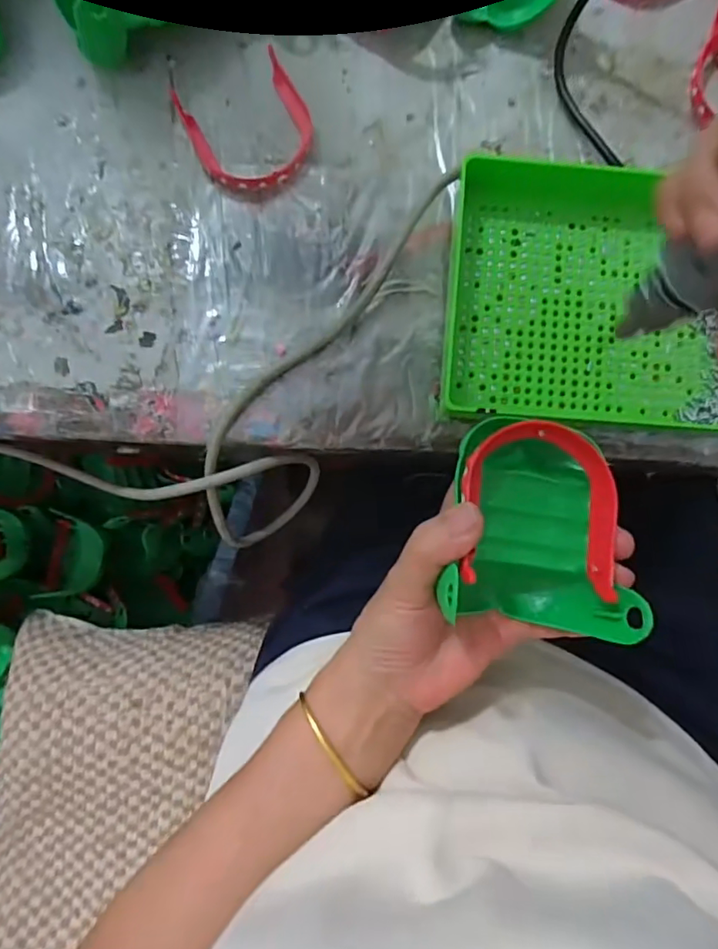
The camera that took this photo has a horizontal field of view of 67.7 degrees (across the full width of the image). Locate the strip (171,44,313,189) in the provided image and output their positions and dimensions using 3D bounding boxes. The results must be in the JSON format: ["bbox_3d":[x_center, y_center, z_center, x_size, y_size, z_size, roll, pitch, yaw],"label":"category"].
[{"bbox_3d":[-0.068,-0.218,0.335,0.075,0.006,0.079,-29,86,-5],"label":"strip"}]

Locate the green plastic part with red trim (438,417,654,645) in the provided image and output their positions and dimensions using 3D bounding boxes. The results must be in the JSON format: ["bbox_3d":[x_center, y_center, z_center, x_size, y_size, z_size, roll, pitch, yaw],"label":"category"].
[{"bbox_3d":[0.084,0.026,0.265,0.078,0.053,0.099,2,85,-2],"label":"green plastic part with red trim"}]

